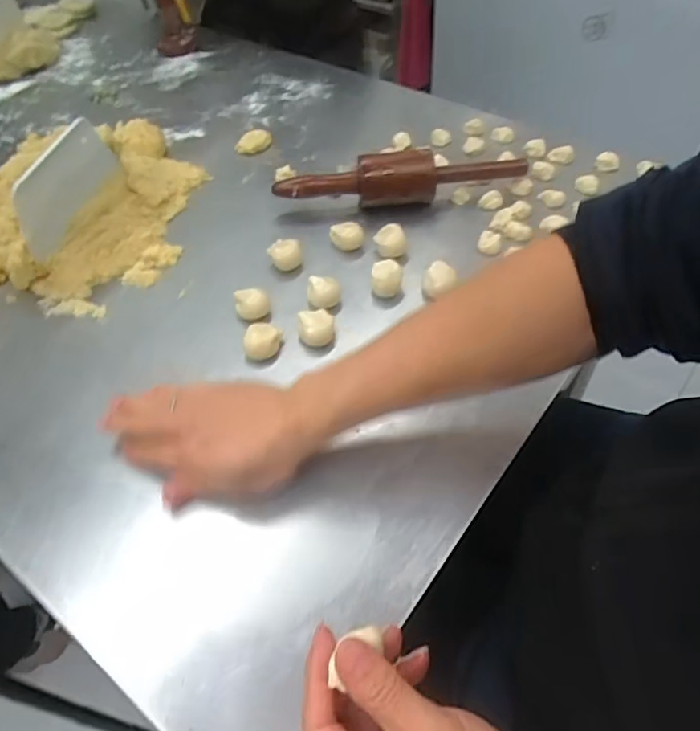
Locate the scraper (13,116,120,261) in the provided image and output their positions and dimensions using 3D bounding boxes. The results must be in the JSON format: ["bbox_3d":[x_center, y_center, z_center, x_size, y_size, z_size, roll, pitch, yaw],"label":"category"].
[{"bbox_3d":[-0.303,-0.189,0.605,0.011,0.082,0.138,30,74,16],"label":"scraper"}]

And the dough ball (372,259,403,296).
[{"bbox_3d":[0.039,-0.090,0.603,0.031,0.032,0.029,-2,51,2],"label":"dough ball"}]

